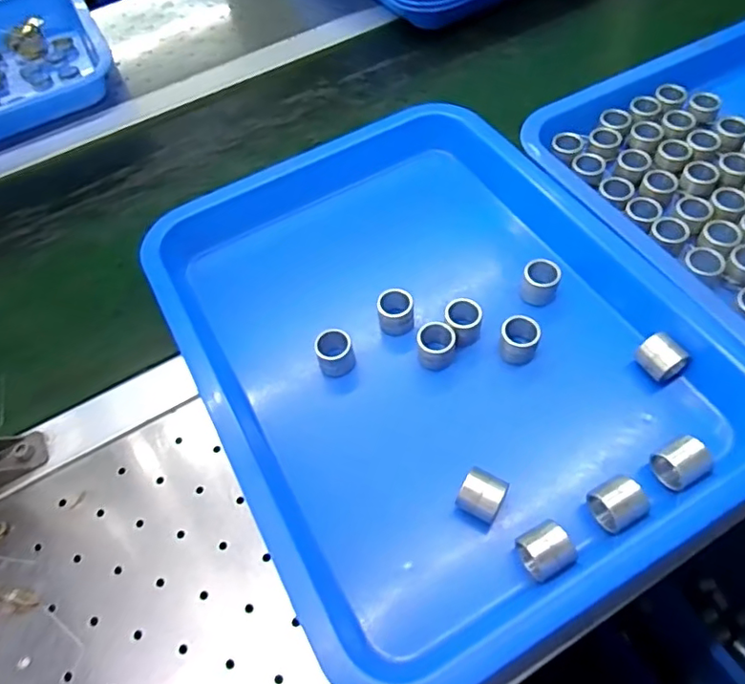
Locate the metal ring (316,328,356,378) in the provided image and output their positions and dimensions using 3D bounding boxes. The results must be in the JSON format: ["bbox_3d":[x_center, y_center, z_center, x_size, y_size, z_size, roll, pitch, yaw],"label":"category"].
[{"bbox_3d":[-0.025,0.008,0.388,0.024,0.025,0.026,-3,56,4],"label":"metal ring"}]

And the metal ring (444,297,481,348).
[{"bbox_3d":[0.062,-0.013,0.390,0.025,0.021,0.028,6,57,10],"label":"metal ring"}]

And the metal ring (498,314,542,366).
[{"bbox_3d":[0.097,-0.001,0.376,0.025,0.018,0.026,-3,56,4],"label":"metal ring"}]

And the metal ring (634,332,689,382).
[{"bbox_3d":[0.187,0.009,0.368,0.025,0.022,0.025,-3,56,4],"label":"metal ring"}]

